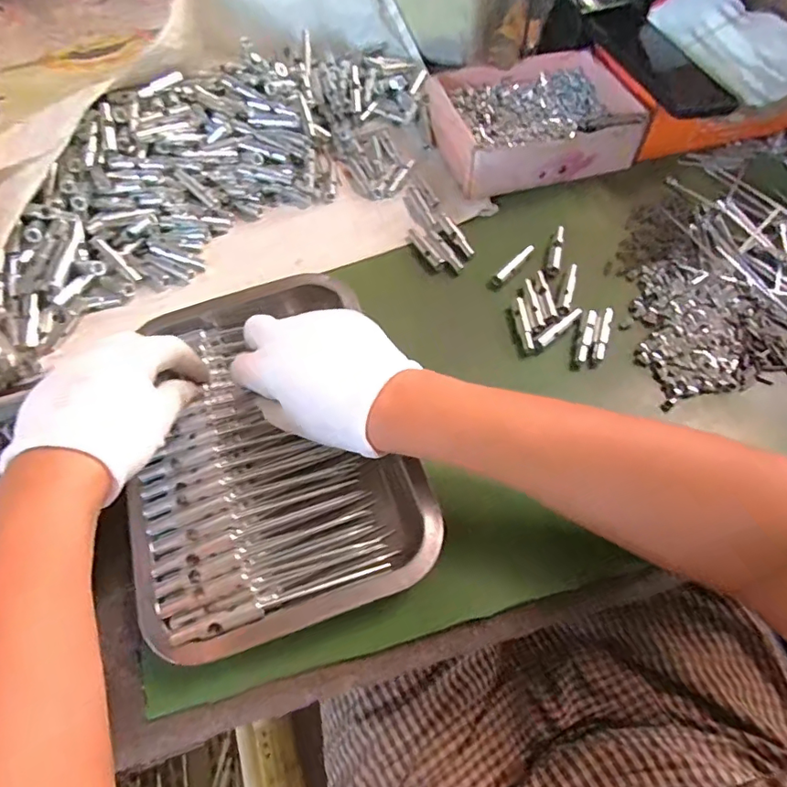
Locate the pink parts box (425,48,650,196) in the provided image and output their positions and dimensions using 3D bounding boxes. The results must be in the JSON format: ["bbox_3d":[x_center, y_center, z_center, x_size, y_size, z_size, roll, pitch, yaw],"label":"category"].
[{"bbox_3d":[0.138,-0.279,0.519,0.188,0.050,0.154,-15,63,-7],"label":"pink parts box"}]

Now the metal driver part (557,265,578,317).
[{"bbox_3d":[0.152,-0.090,0.441,0.009,0.004,0.057,19,64,11],"label":"metal driver part"}]

